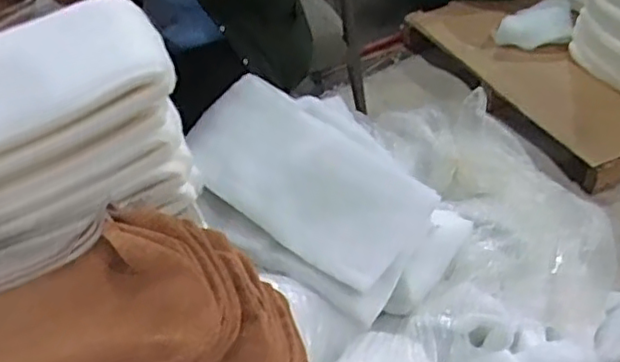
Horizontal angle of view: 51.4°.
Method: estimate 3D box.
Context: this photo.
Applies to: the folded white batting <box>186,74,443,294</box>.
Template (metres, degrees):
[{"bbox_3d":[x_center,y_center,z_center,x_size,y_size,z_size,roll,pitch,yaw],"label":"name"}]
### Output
[{"bbox_3d":[-0.008,-0.026,1.349,0.520,0.056,0.315,34,71,18],"label":"folded white batting"}]

